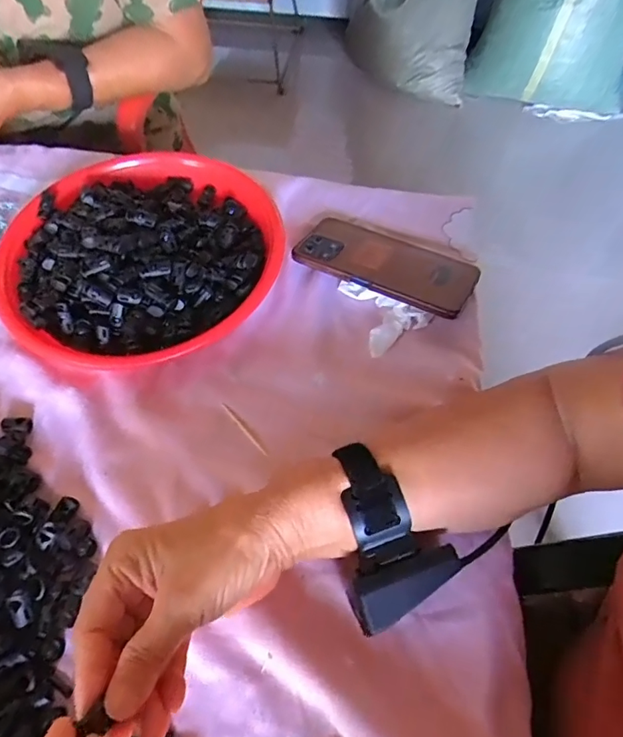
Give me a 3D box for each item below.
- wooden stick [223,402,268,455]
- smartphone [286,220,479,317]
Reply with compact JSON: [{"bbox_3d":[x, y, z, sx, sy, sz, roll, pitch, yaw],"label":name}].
[{"bbox_3d":[-0.052,0.047,0.370,0.005,0.004,0.055,-37,67,-20],"label":"wooden stick"},{"bbox_3d":[0.070,-0.098,0.439,0.157,0.009,0.078,26,53,16],"label":"smartphone"}]

